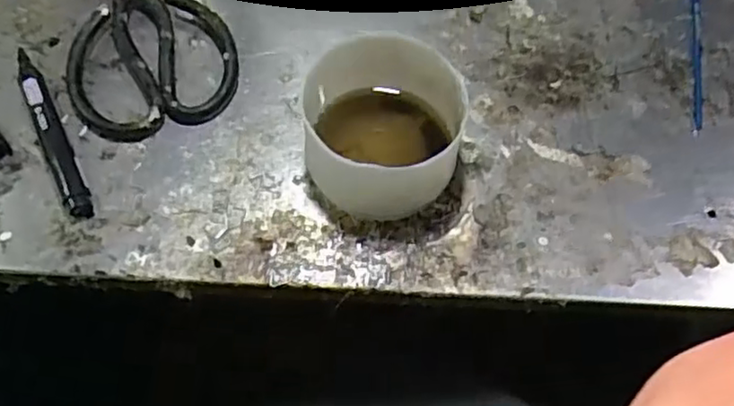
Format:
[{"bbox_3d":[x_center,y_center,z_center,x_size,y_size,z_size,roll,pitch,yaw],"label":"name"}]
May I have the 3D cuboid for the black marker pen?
[{"bbox_3d":[-0.191,-0.044,0.400,0.015,0.017,0.122,-24,67,-12],"label":"black marker pen"}]

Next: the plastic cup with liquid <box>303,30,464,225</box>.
[{"bbox_3d":[0.012,-0.045,0.384,0.094,0.064,0.090,0,64,-1],"label":"plastic cup with liquid"}]

